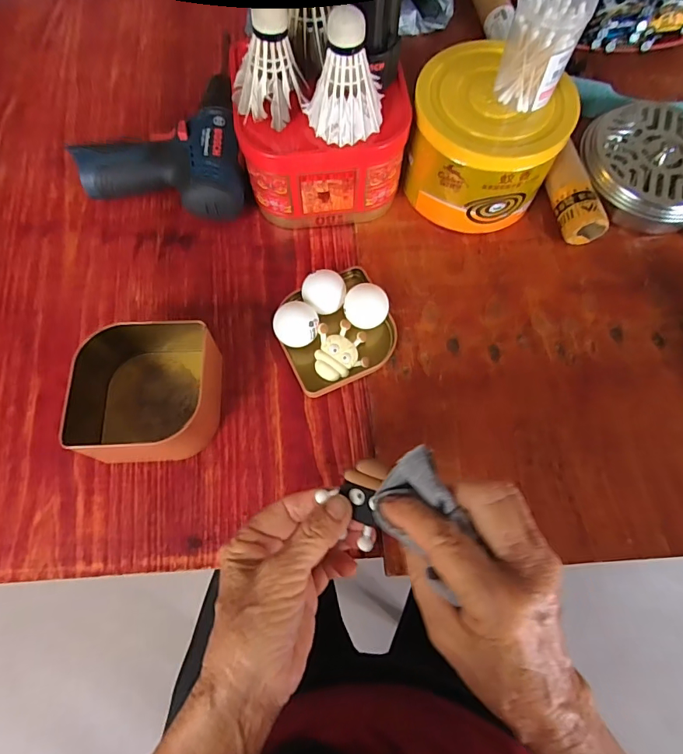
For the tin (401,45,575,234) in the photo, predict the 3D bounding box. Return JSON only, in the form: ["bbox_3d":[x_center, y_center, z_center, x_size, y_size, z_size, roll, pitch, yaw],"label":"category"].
[{"bbox_3d":[0.127,-0.214,0.431,0.135,0.102,0.121,33,72,11],"label":"tin"}]

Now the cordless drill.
[{"bbox_3d":[-0.177,-0.221,0.454,0.154,0.052,0.161,-7,70,-4],"label":"cordless drill"}]

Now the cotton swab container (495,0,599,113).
[{"bbox_3d":[0.154,-0.260,0.358,0.051,0.072,0.052,16,70,5],"label":"cotton swab container"}]

